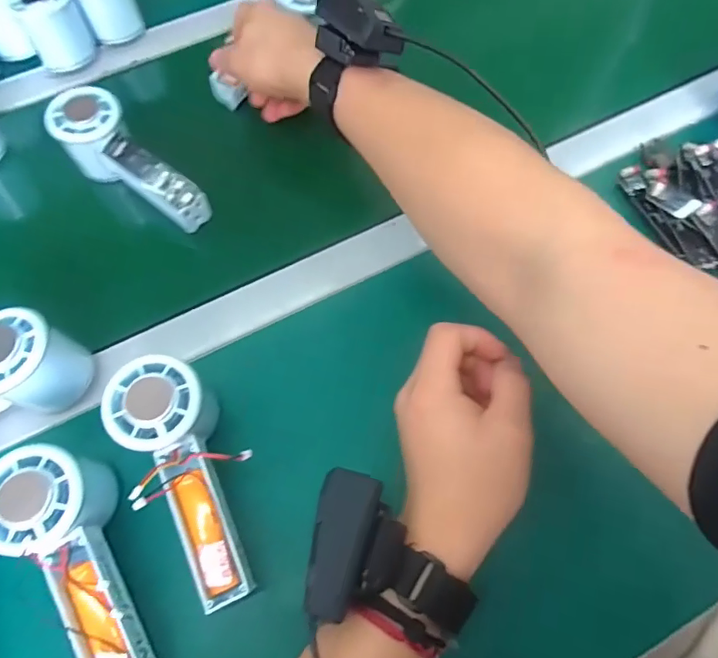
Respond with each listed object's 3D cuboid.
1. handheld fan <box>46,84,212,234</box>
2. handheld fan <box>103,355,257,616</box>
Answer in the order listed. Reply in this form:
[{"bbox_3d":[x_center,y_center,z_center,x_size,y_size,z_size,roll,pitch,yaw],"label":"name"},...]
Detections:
[{"bbox_3d":[-0.195,-0.139,0.418,0.056,0.052,0.143,-41,70,-17],"label":"handheld fan"},{"bbox_3d":[-0.106,0.091,0.317,0.057,0.062,0.150,-22,82,-9],"label":"handheld fan"}]

